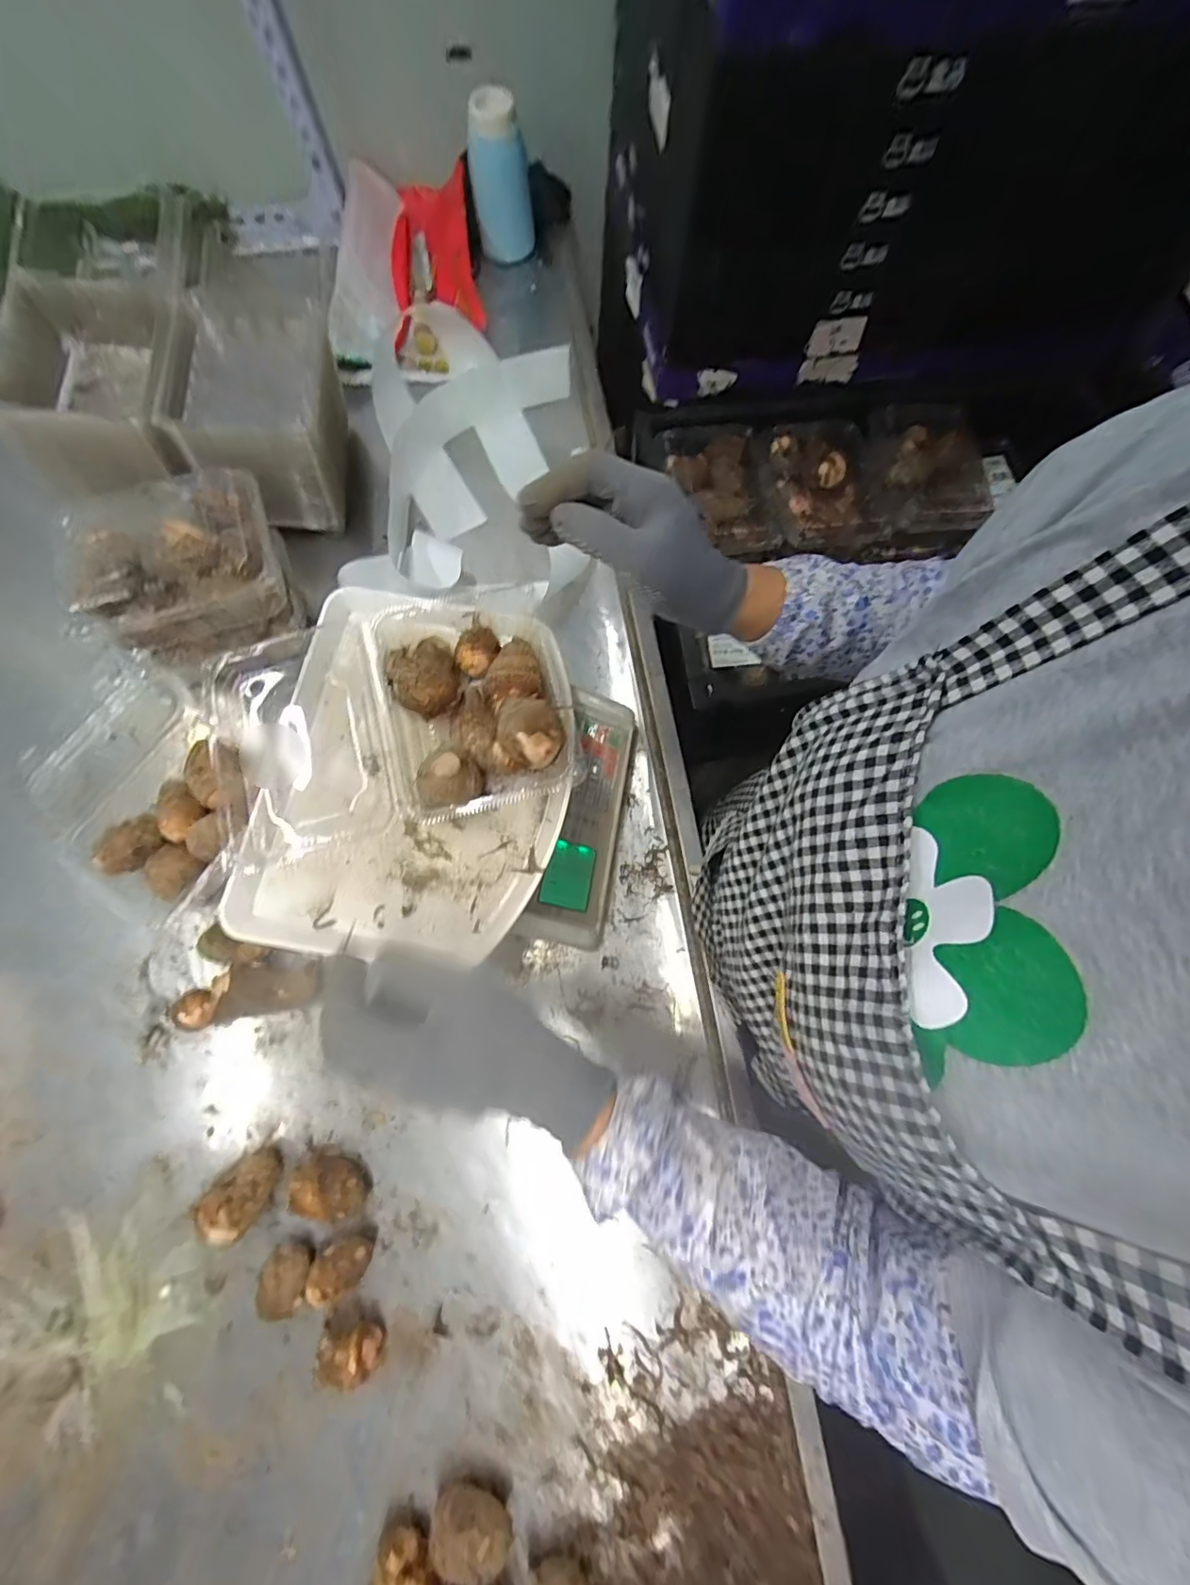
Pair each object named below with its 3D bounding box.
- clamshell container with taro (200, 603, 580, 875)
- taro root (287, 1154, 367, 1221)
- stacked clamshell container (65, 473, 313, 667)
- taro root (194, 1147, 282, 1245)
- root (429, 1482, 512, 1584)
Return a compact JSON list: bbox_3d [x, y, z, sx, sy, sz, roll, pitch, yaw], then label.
[{"bbox_3d":[-0.145,-0.063,0.424,0.236,0.084,0.180,-10,76,-4],"label":"clamshell container with taro"},{"bbox_3d":[-0.211,0.316,0.443,0.054,0.040,0.034,11,75,2],"label":"taro root"},{"bbox_3d":[-0.360,-0.196,0.498,0.167,0.108,0.133,-22,77,-7],"label":"stacked clamshell container"},{"bbox_3d":[-0.283,0.322,0.446,0.048,0.042,0.060,32,77,7],"label":"taro root"},{"bbox_3d":[-0.089,0.532,0.395,0.055,0.041,0.038,22,76,4],"label":"root"}]

